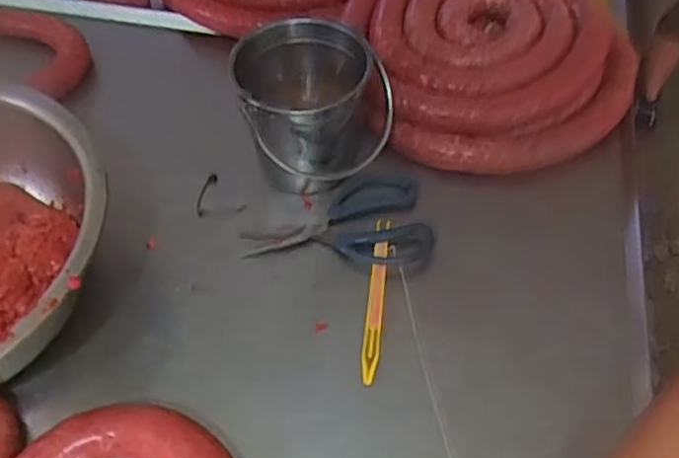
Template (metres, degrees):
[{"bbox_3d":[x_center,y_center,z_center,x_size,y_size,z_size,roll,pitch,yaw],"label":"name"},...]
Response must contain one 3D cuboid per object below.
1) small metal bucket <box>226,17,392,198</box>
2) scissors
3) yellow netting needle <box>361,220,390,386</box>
[{"bbox_3d":[-0.024,-0.115,0.709,0.154,0.138,0.128,-2,54,-2],"label":"small metal bucket"},{"bbox_3d":[0.000,-0.008,0.709,0.187,0.021,0.105,2,54,1],"label":"scissors"},{"bbox_3d":[0.035,0.063,0.657,0.016,0.011,0.177,5,54,3],"label":"yellow netting needle"}]

